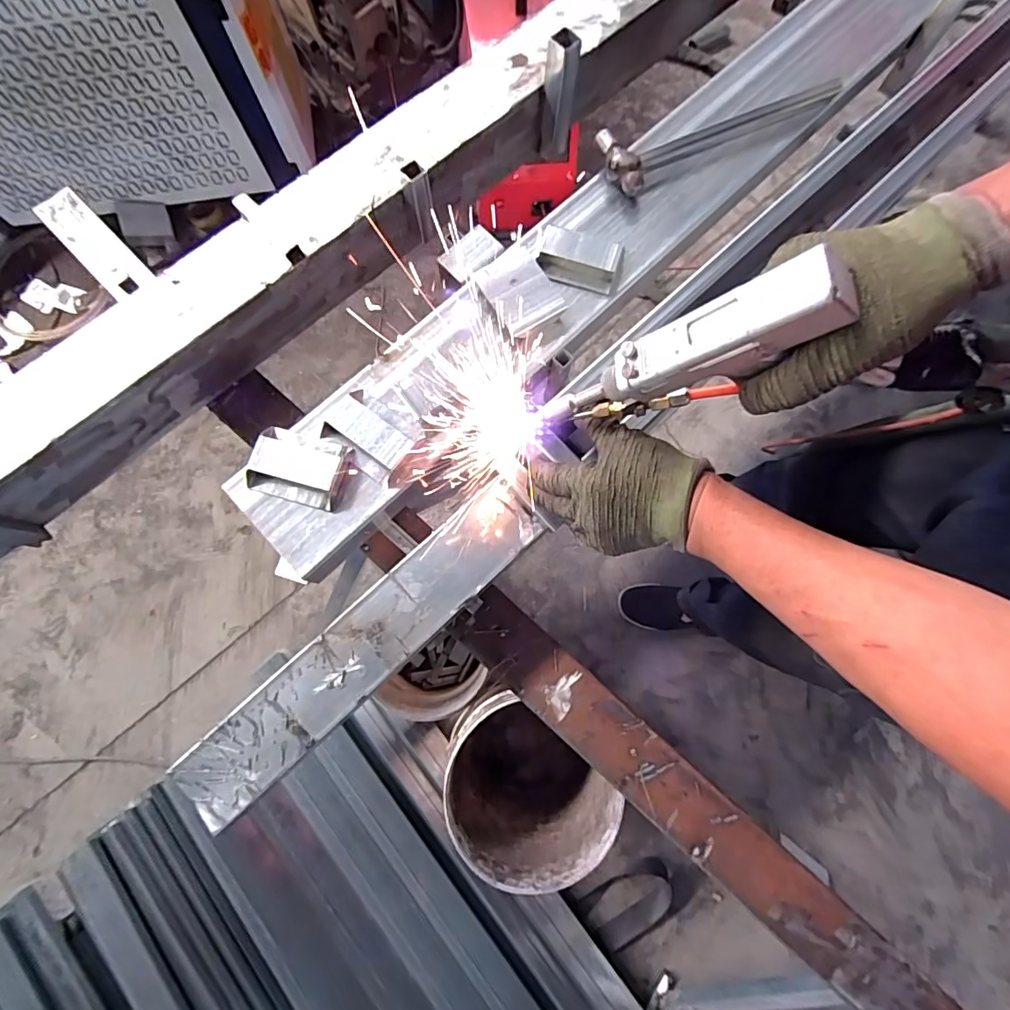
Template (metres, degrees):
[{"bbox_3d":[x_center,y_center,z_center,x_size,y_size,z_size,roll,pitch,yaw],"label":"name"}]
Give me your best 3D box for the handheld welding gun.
[{"bbox_3d":[0.110,-0.092,0.337,0.053,0.216,0.039,8,76,-34],"label":"handheld welding gun"}]

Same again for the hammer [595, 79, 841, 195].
[{"bbox_3d":[0.290,-0.508,0.664,0.351,0.028,0.090,-25,80,-6],"label":"hammer"}]

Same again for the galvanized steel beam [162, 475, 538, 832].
[{"bbox_3d":[-0.136,0.136,0.511,0.430,0.018,0.080,-42,82,-9],"label":"galvanized steel beam"}]

